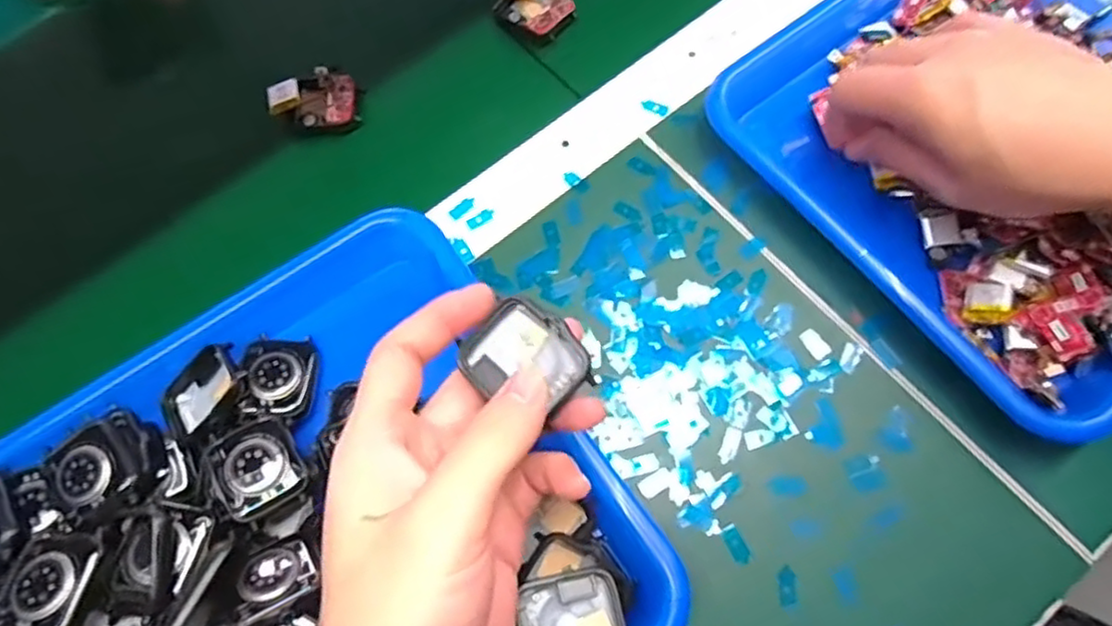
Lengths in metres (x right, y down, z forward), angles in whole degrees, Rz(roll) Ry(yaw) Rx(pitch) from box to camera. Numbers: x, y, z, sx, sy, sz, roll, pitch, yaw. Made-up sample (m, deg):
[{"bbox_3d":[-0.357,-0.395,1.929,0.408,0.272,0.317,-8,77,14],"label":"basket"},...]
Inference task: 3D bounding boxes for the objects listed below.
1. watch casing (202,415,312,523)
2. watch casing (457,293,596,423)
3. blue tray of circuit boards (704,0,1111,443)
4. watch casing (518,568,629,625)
[{"bbox_3d":[-0.136,0.069,0.300,0.035,0.014,0.042,-30,71,-8],"label":"watch casing"},{"bbox_3d":[-0.011,0.017,0.245,0.044,0.013,0.035,39,75,15],"label":"watch casing"},{"bbox_3d":[0.274,-0.119,0.363,0.327,0.049,0.253,-36,72,-12],"label":"blue tray of circuit boards"},{"bbox_3d":[0.007,0.127,0.270,0.042,0.012,0.038,-10,69,0],"label":"watch casing"}]

